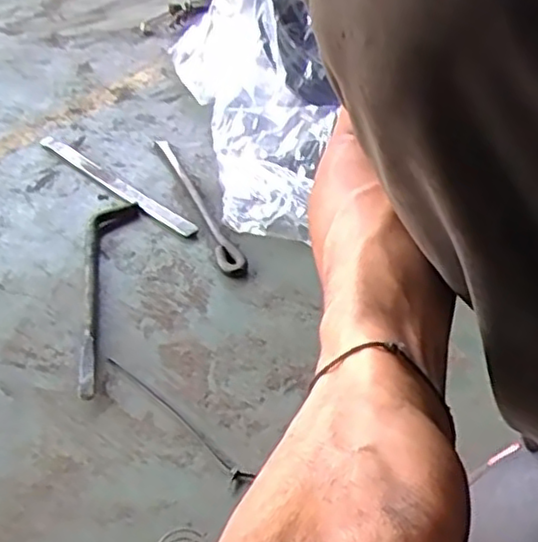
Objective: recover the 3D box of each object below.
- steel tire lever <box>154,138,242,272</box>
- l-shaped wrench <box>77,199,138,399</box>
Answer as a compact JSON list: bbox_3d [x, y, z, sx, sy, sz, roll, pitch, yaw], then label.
[{"bbox_3d":[-0.083,-0.087,0.799,0.026,0.008,0.295,-12,40,-15],"label":"steel tire lever"},{"bbox_3d":[-0.162,0.014,0.655,0.040,0.012,0.277,-2,39,-3],"label":"l-shaped wrench"}]

